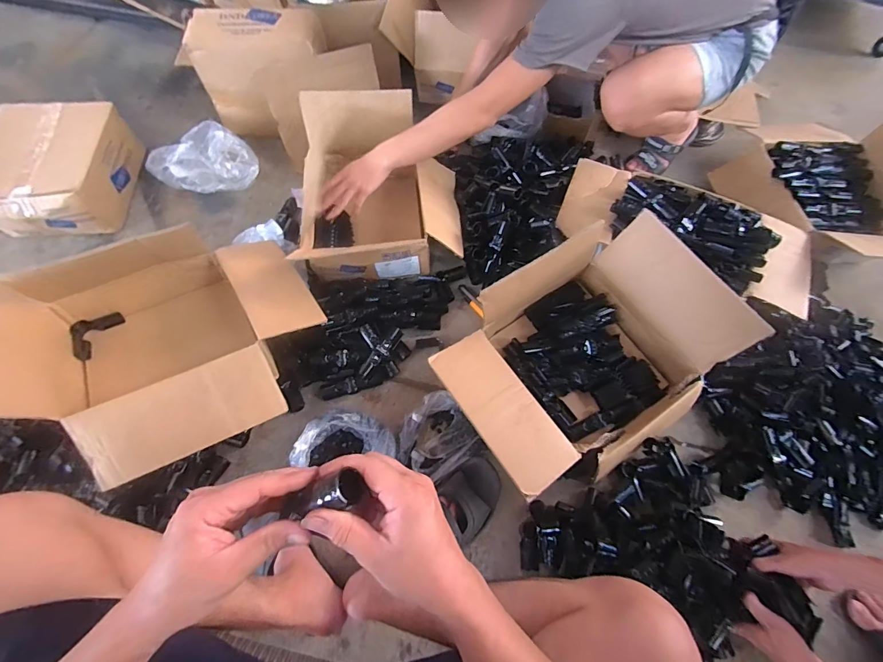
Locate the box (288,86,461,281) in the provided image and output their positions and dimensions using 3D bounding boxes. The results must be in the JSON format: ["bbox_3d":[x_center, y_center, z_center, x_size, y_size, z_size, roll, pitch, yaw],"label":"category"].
[{"bbox_3d":[-0.139,-0.321,0.942,0.355,0.249,0.389,-2,64,-3],"label":"box"}]

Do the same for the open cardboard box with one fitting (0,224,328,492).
[{"bbox_3d":[-0.479,0.016,0.688,0.485,0.202,0.364,-24,67,-13],"label":"open cardboard box with one fitting"}]

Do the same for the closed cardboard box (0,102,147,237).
[{"bbox_3d":[-0.920,-0.386,0.956,0.278,0.147,0.315,-7,64,-6],"label":"closed cardboard box"}]

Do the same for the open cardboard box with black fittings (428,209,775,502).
[{"bbox_3d":[0.263,0.055,0.733,0.465,0.236,0.337,-31,69,-16],"label":"open cardboard box with black fittings"}]

